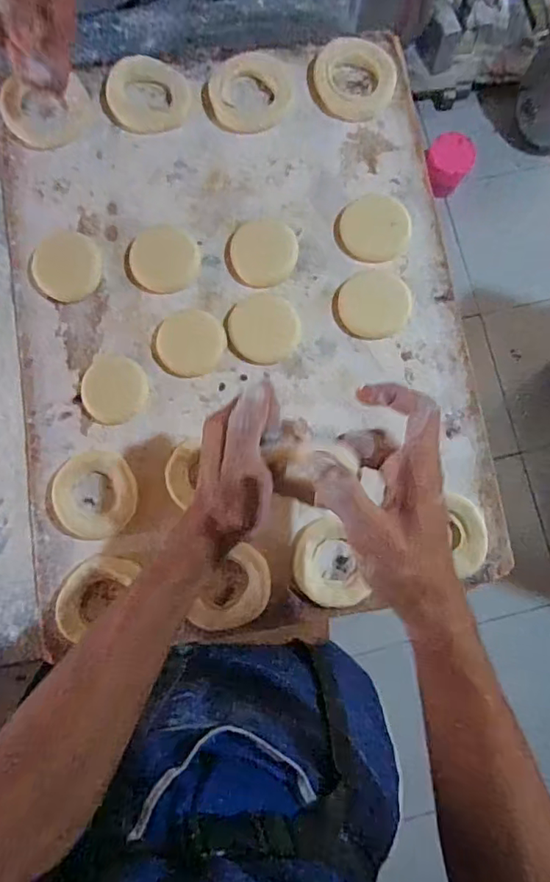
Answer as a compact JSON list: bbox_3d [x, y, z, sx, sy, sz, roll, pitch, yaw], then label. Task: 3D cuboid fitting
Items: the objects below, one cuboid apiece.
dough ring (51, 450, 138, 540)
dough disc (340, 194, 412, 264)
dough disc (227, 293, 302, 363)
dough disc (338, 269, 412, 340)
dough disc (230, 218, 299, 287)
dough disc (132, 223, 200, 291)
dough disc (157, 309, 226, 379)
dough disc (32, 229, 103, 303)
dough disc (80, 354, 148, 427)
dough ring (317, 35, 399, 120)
[{"bbox_3d":[-0.156,0.046,0.459,0.075,0.016,0.075,0,81,1],"label":"dough ring"},{"bbox_3d":[0.096,-0.203,0.503,0.064,0.004,0.067,0,81,1],"label":"dough disc"},{"bbox_3d":[-0.010,-0.104,0.486,0.064,0.004,0.065,0,81,1],"label":"dough disc"},{"bbox_3d":[0.093,-0.128,0.491,0.064,0.004,0.064,8,81,2],"label":"dough disc"},{"bbox_3d":[-0.010,-0.178,0.497,0.061,0.004,0.066,0,81,1],"label":"dough disc"},{"bbox_3d":[-0.104,-0.172,0.495,0.061,0.004,0.066,0,81,1],"label":"dough disc"},{"bbox_3d":[-0.077,-0.089,0.482,0.061,0.004,0.063,7,81,2],"label":"dough disc"},{"bbox_3d":[-0.193,-0.164,0.492,0.060,0.005,0.069,-41,83,-5],"label":"dough disc"},{"bbox_3d":[-0.145,-0.046,0.477,0.057,0.004,0.061,0,81,1],"label":"dough disc"},{"bbox_3d":[0.079,-0.358,0.523,0.078,0.011,0.078,0,81,1],"label":"dough ring"}]

